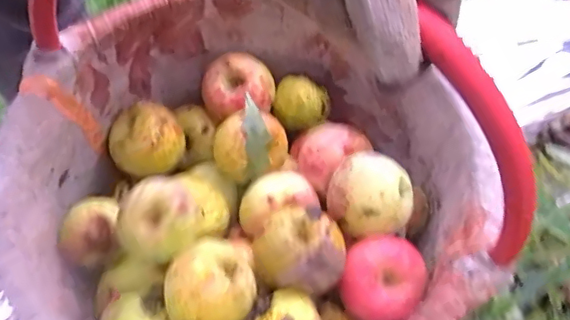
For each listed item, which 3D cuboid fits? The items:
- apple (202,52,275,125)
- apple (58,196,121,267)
[{"bbox_3d":[-0.043,-0.072,0.566,0.068,0.060,0.064,-25,40,-30],"label":"apple"},{"bbox_3d":[-0.165,0.063,0.480,0.052,0.047,0.046,-8,34,-9],"label":"apple"}]

